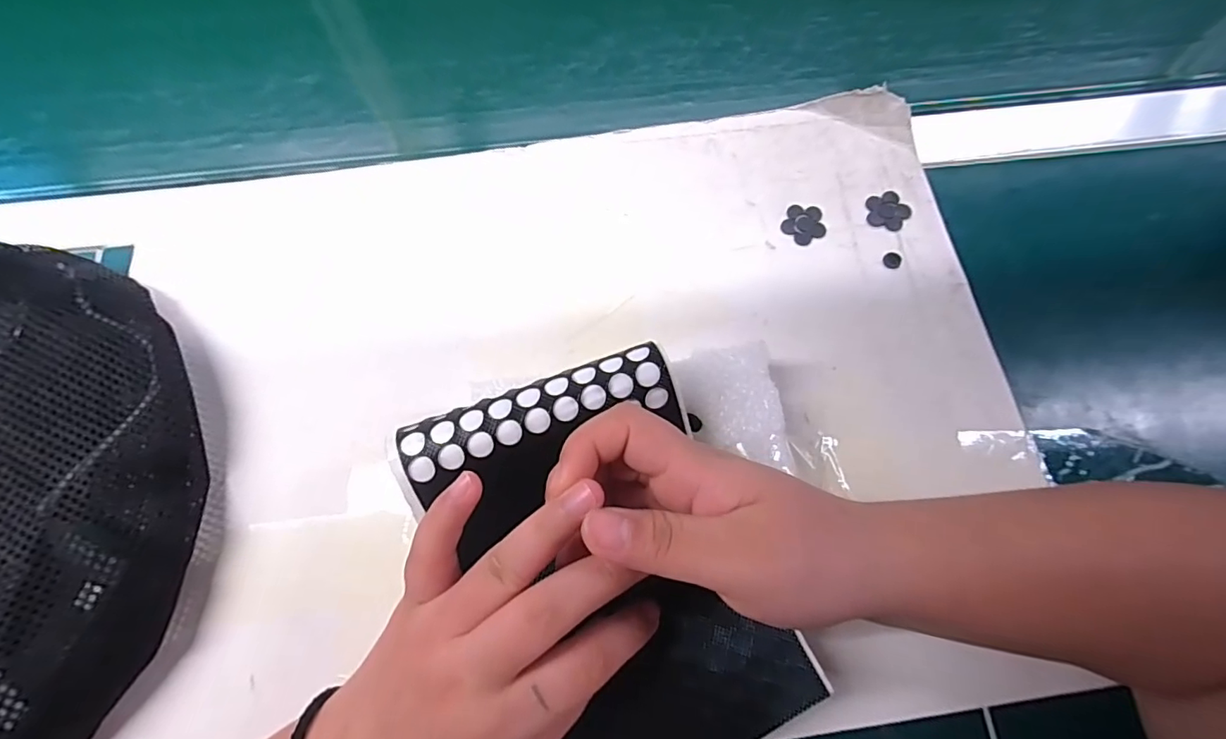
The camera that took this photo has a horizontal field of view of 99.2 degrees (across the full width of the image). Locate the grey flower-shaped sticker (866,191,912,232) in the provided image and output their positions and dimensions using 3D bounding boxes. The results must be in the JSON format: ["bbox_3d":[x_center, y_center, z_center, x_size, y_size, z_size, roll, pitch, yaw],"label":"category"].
[{"bbox_3d":[0.169,-0.098,0.320,0.025,0.004,0.026,32,75,10],"label":"grey flower-shaped sticker"}]

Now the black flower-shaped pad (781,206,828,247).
[{"bbox_3d":[0.118,-0.091,0.320,0.026,0.004,0.025,-27,74,-8],"label":"black flower-shaped pad"}]

